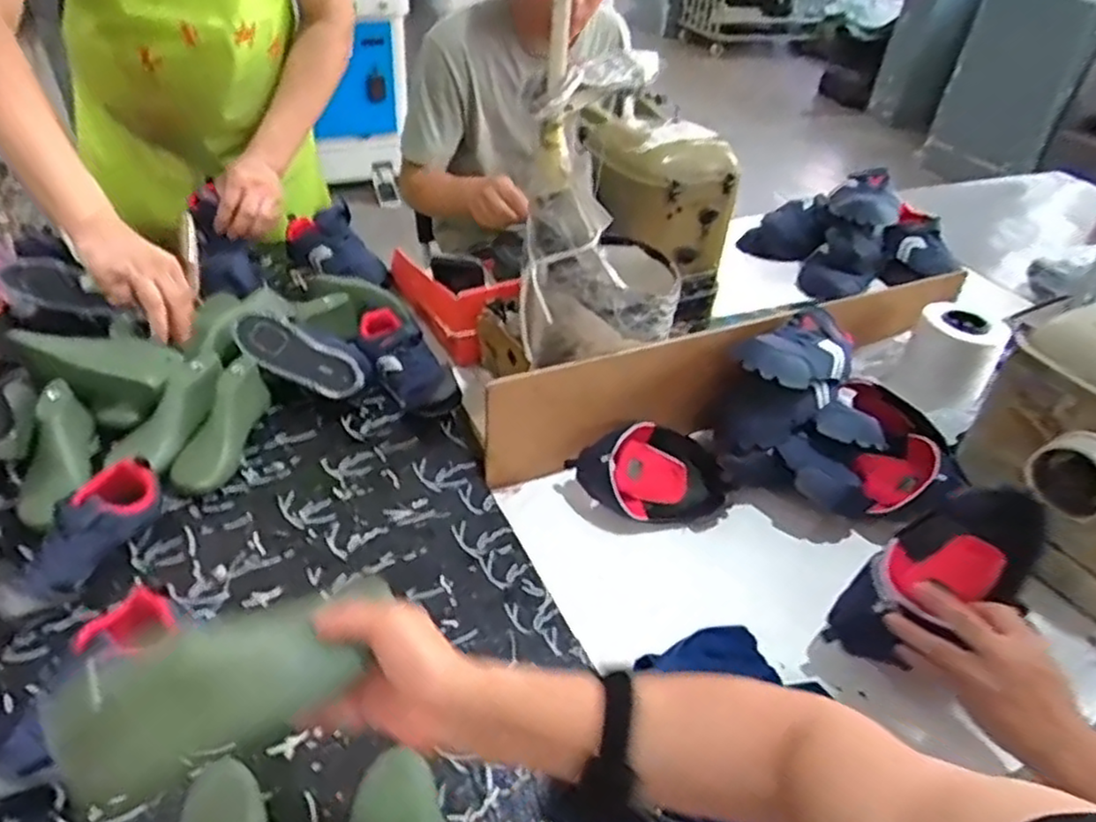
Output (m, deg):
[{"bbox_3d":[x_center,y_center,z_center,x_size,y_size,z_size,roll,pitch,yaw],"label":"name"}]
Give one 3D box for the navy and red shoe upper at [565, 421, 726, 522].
[{"bbox_3d":[0.126,0.076,0.878,0.189,0.059,0.124,-1,77,-15],"label":"navy and red shoe upper"}]

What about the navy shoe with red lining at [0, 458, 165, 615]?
[{"bbox_3d":[-0.469,0.129,0.713,0.068,0.079,0.174,20,42,16],"label":"navy shoe with red lining"}]

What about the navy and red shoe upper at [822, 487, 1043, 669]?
[{"bbox_3d":[0.411,0.166,0.742,0.289,0.130,0.090,-18,46,-25],"label":"navy and red shoe upper"}]

